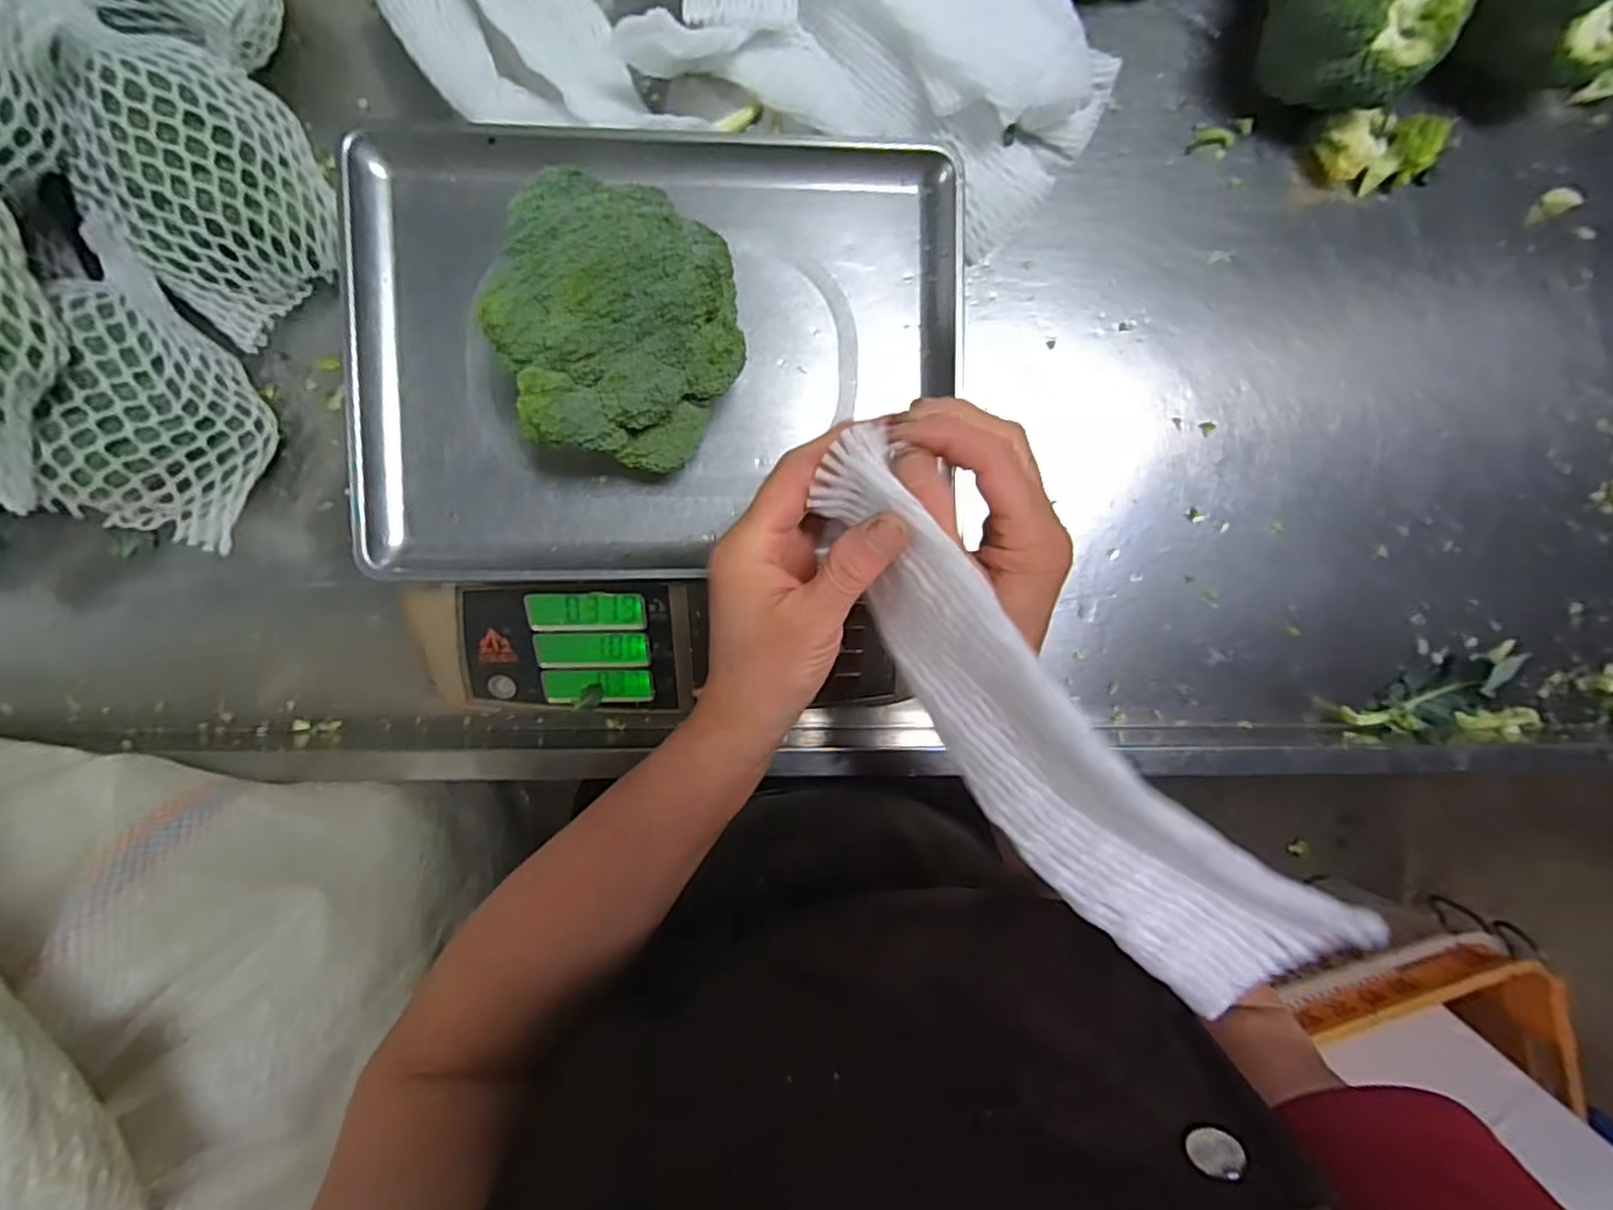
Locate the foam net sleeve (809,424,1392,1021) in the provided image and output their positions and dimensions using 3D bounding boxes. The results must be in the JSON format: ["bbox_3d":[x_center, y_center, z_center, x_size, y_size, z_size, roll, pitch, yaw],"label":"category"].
[{"bbox_3d":[0.079,0.037,0.256,0.062,0.050,0.229,-36,75,-3],"label":"foam net sleeve"}]

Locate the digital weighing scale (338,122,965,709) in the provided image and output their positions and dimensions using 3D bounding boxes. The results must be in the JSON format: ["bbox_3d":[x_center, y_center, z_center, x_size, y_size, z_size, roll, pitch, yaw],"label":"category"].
[{"bbox_3d":[-0.086,-0.096,0.427,0.330,0.102,0.336,0,95,-4],"label":"digital weighing scale"}]

